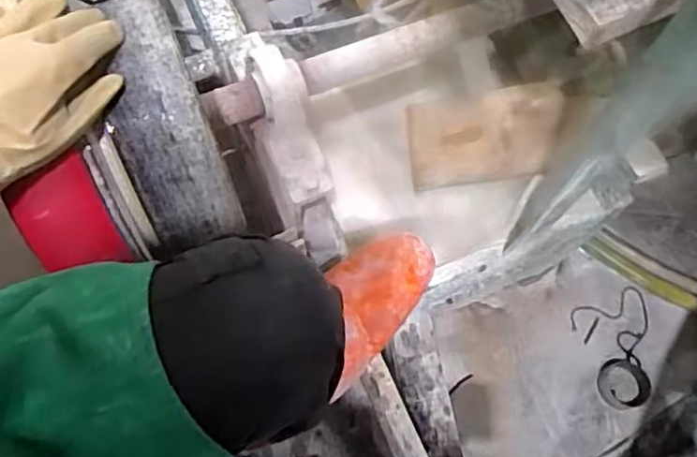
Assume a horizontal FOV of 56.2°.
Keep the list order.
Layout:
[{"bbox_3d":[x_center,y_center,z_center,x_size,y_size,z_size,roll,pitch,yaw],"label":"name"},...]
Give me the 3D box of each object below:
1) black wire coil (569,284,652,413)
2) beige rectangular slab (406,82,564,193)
[{"bbox_3d":[0.535,0.228,1.256,0.163,0.024,0.212,-15,70,-8],"label":"black wire coil"},{"bbox_3d":[0.188,-0.127,0.901,0.206,0.012,0.123,-8,83,17],"label":"beige rectangular slab"}]

